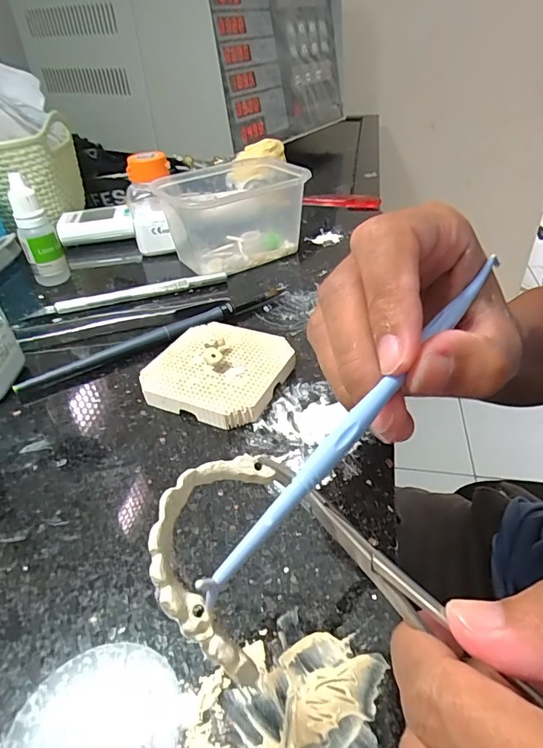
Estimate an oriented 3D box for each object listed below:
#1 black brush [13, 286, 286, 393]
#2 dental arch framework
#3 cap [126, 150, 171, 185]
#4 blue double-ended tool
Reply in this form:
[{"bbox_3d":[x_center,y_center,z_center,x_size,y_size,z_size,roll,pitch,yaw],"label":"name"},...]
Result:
[{"bbox_3d":[-0.059,-0.025,0.269,0.172,0.010,0.013,-27,44,-28],"label":"black brush"},{"bbox_3d":[-0.015,0.042,0.109,0.029,0.004,0.051,18,54,-20],"label":"dental arch framework"},{"bbox_3d":[-0.093,-0.155,0.338,0.030,0.018,0.025,-10,38,-9],"label":"cap"},{"bbox_3d":[0.035,0.003,0.135,0.008,0.004,0.152,26,52,33],"label":"blue double-ended tool"}]

